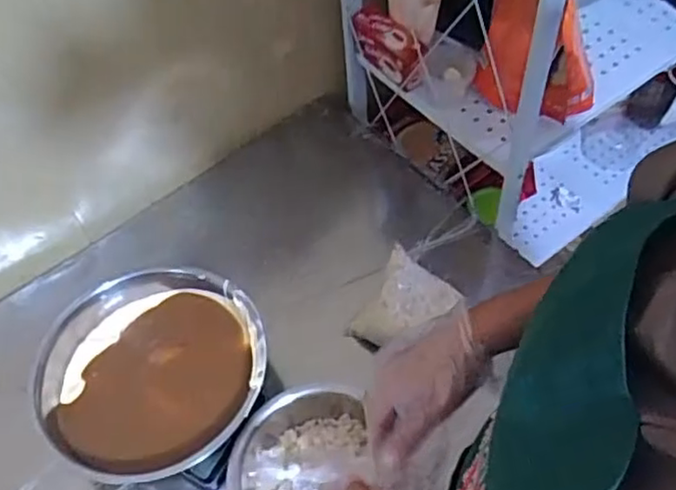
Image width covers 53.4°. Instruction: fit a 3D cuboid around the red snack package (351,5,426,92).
[{"bbox_3d":[0.080,-0.284,0.970,0.046,0.062,0.134,-31,59,-17],"label":"red snack package"}]

